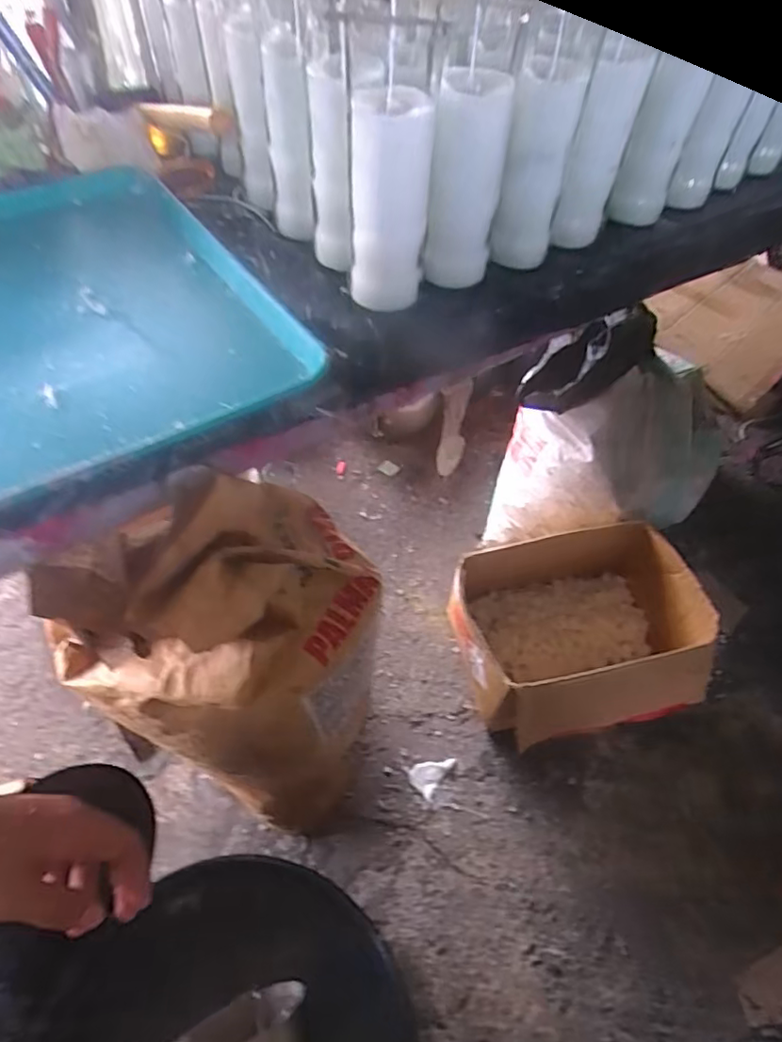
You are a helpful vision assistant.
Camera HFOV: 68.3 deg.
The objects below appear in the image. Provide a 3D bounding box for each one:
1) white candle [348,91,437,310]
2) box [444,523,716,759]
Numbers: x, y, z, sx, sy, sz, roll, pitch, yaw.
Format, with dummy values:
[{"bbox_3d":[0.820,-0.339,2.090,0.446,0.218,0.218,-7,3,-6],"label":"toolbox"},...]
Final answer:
[{"bbox_3d":[-0.001,-0.279,0.508,0.064,0.160,0.072,4,53,0],"label":"white candle"},{"bbox_3d":[0.335,0.211,1.040,0.430,0.192,0.320,-11,55,-11],"label":"box"}]

